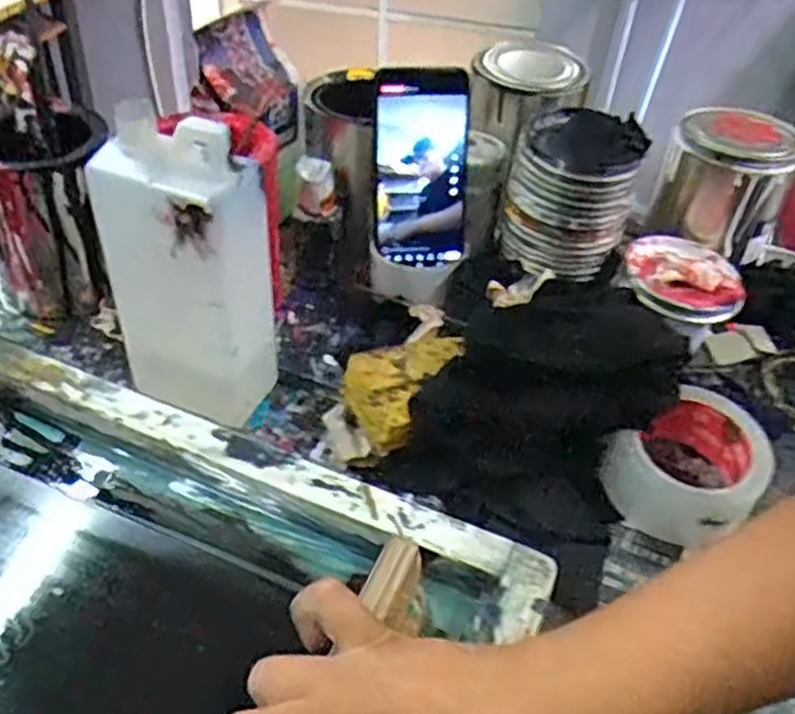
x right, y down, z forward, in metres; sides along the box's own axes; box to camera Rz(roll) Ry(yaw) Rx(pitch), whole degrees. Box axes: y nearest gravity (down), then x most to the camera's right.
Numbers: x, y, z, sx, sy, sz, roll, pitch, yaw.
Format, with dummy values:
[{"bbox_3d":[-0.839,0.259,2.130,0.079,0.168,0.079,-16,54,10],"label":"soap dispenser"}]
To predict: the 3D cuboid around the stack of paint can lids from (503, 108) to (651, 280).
[{"bbox_3d":[0.151,-0.148,0.671,0.104,0.117,0.103,13,42,9],"label":"stack of paint can lids"}]

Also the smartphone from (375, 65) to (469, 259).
[{"bbox_3d":[0.019,-0.153,0.626,0.075,0.152,0.017,-2,26,-6],"label":"smartphone"}]

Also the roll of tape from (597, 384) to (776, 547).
[{"bbox_3d":[0.204,0.076,0.531,0.097,0.057,0.089,3,42,-2],"label":"roll of tape"}]

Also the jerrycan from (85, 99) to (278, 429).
[{"bbox_3d":[-0.136,-0.051,0.522,0.109,0.217,0.069,20,44,16],"label":"jerrycan"}]

